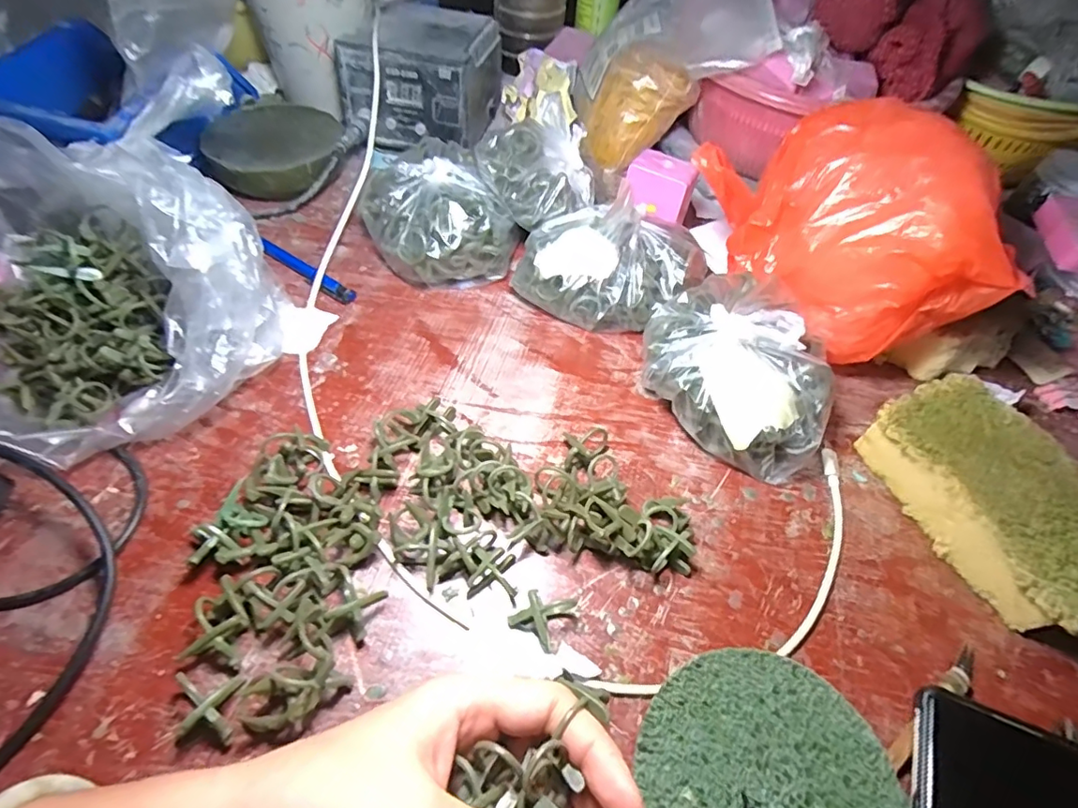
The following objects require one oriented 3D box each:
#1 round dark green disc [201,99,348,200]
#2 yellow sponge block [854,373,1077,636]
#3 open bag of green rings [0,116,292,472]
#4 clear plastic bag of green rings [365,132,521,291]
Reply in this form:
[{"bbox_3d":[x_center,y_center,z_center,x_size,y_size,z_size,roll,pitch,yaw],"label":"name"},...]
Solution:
[{"bbox_3d":[-0.222,-0.213,0.457,0.107,0.039,0.104,2,54,-3],"label":"round dark green disc"},{"bbox_3d":[0.271,0.053,0.317,0.092,0.042,0.142,-16,57,-16],"label":"yellow sponge block"},{"bbox_3d":[-0.257,-0.068,0.304,0.188,0.113,0.168,-21,59,-19],"label":"open bag of green rings"},{"bbox_3d":[-0.078,-0.143,0.412,0.094,0.064,0.111,-30,62,-23],"label":"clear plastic bag of green rings"}]

